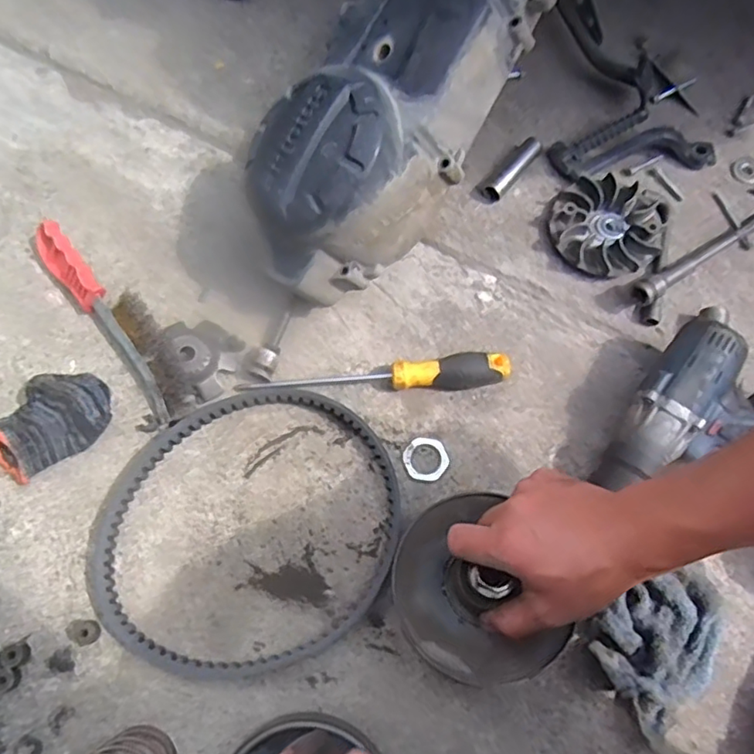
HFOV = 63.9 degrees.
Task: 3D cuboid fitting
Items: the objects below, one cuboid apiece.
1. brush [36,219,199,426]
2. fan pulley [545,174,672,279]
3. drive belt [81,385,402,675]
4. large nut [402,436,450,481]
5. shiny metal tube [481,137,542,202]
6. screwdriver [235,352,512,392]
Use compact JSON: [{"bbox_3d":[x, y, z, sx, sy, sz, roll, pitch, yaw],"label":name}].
[{"bbox_3d":[-0.247,-0.061,0.563,0.055,0.042,0.235,-37,78,-12],"label":"brush"},{"bbox_3d":[0.233,-0.152,0.615,0.110,0.029,0.112,1,73,-2],"label":"fan pulley"},{"bbox_3d":[-0.112,0.130,0.520,0.268,0.021,0.232,-33,77,-12],"label":"drive belt"},{"bbox_3d":[0.045,0.074,0.550,0.040,0.004,0.040,1,73,-2],"label":"large nut"},{"bbox_3d":[0.142,-0.218,0.636,0.023,0.023,0.081,37,75,9],"label":"shiny metal tube"},{"bbox_3d":[-0.002,0.002,0.553,0.244,0.035,0.030,-4,73,-4],"label":"screwdriver"}]

